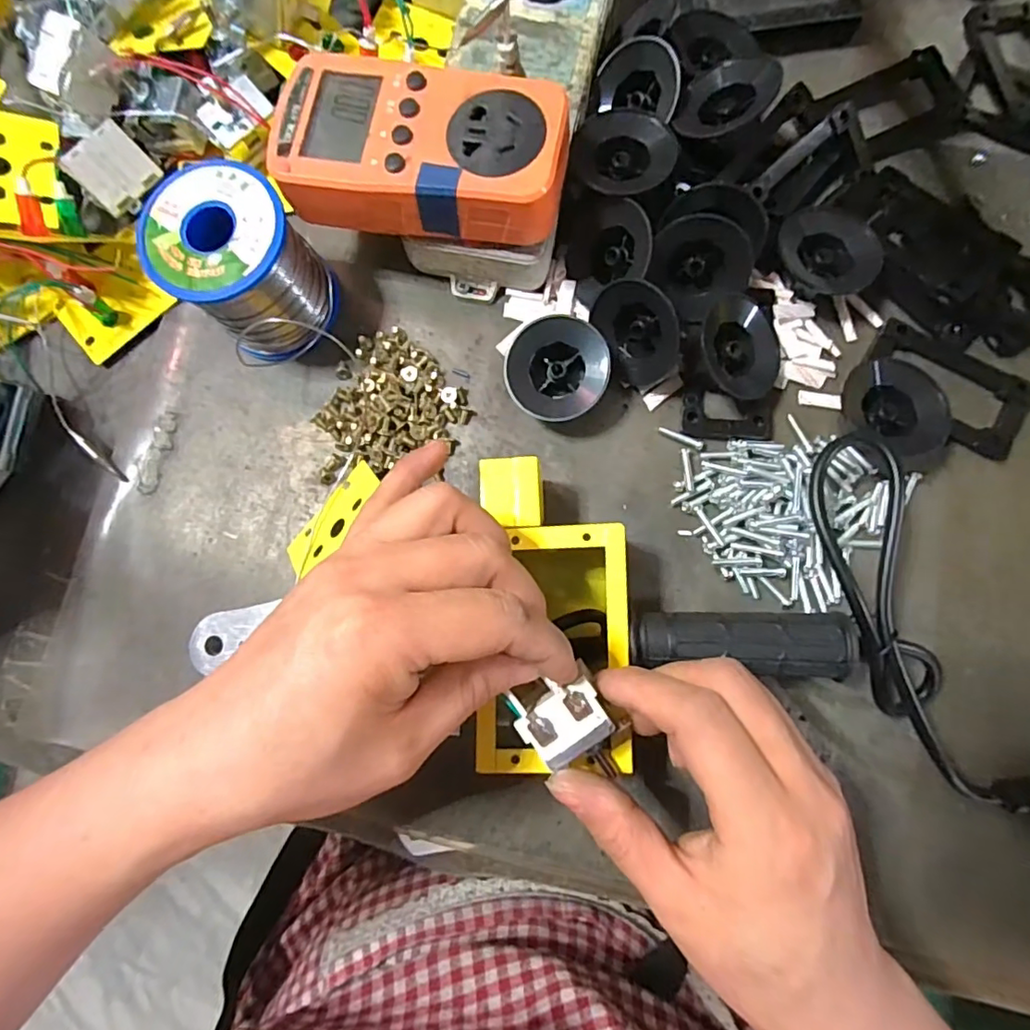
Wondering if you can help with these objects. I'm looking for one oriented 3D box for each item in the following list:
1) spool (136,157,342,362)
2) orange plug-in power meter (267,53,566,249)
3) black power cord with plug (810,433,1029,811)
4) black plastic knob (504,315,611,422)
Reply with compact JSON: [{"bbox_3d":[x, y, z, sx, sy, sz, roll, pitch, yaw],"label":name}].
[{"bbox_3d":[-0.131,-0.120,0.269,0.066,0.062,0.062,0,81,3],"label":"spool"},{"bbox_3d":[-0.042,-0.159,0.252,0.126,0.037,0.072,10,82,4],"label":"orange plug-in power meter"},{"bbox_3d":[0.187,0.068,0.232,0.062,0.040,0.215,-37,81,-3],"label":"black power cord with plug"},{"bbox_3d":[0.021,-0.070,0.271,0.048,0.025,0.044,0,81,3],"label":"black plastic knob"}]

